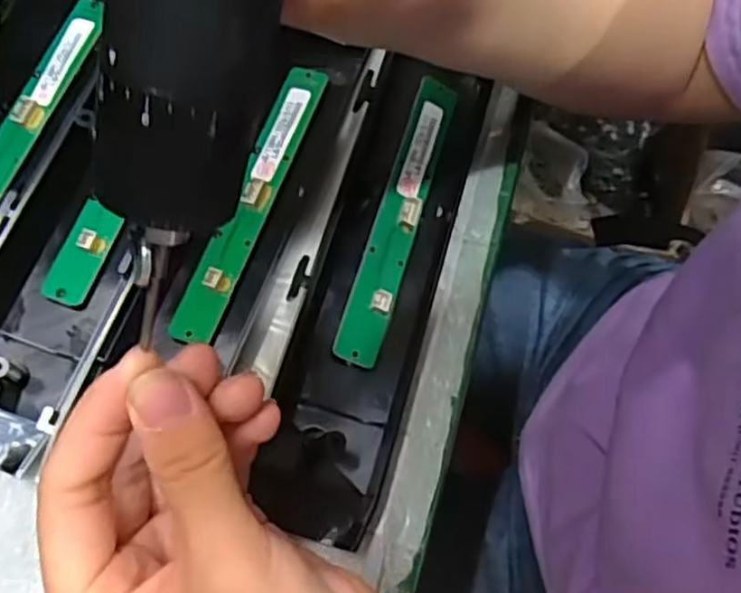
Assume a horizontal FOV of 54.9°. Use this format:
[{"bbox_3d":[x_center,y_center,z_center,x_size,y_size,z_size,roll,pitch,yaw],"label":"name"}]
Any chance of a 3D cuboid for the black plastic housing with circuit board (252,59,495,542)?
[{"bbox_3d":[0.002,-0.007,0.300,0.051,0.022,0.205,16,71,5],"label":"black plastic housing with circuit board"}]

